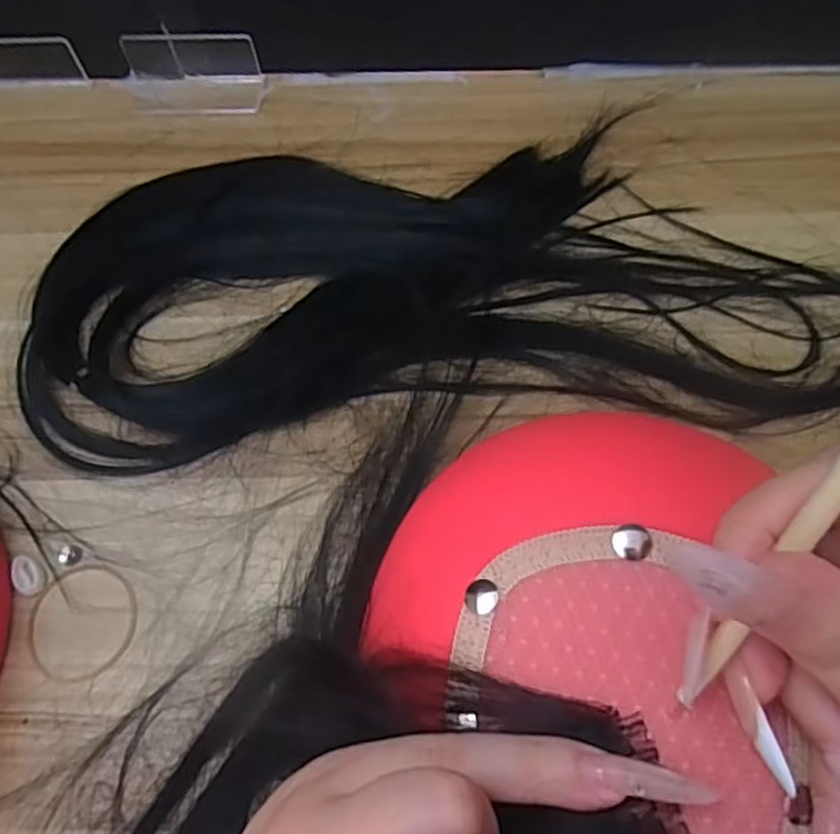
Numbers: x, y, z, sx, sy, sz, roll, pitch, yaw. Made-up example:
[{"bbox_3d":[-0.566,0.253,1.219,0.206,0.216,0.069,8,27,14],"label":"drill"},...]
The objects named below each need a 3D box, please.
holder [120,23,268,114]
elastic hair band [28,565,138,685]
[{"bbox_3d":[-0.140,-0.210,0.423,0.082,0.032,0.033,3,64,4],"label":"holder"},{"bbox_3d":[-0.143,0.087,0.296,0.047,0.004,0.048,-1,63,2],"label":"elastic hair band"}]

